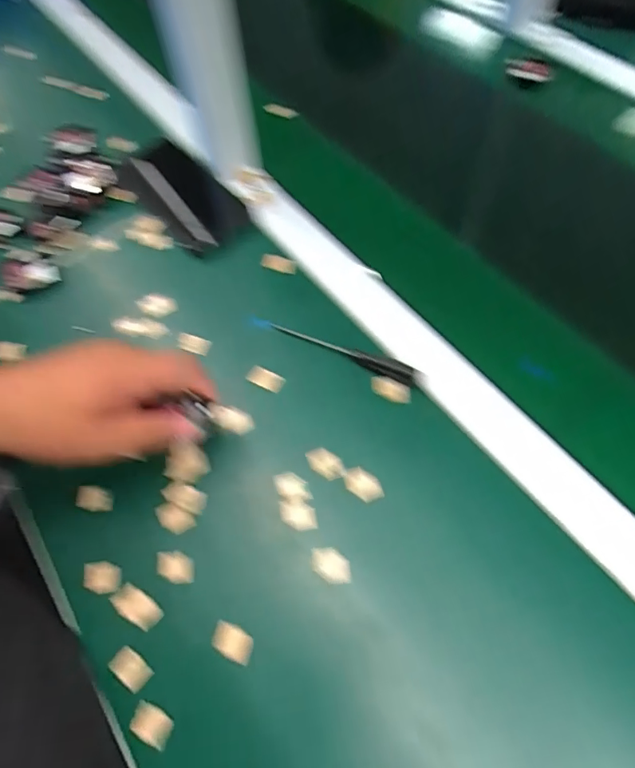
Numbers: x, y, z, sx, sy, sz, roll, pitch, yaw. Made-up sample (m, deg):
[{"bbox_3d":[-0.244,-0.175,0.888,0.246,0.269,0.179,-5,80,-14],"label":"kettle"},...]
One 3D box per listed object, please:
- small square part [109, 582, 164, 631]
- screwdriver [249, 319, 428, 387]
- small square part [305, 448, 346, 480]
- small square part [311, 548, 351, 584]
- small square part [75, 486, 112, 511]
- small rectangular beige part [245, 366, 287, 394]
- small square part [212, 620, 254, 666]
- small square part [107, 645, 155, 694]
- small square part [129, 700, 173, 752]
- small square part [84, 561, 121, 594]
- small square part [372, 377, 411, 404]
[{"bbox_3d":[-0.120,0.147,0.317,0.036,0.004,0.018,29,67,18],"label":"small square part"},{"bbox_3d":[0.013,-0.030,0.395,0.157,0.015,0.013,22,65,15],"label":"screwdriver"},{"bbox_3d":[0.007,0.059,0.356,0.031,0.008,0.016,27,66,17],"label":"small square part"},{"bbox_3d":[0.009,0.123,0.325,0.026,0.007,0.021,0,61,3],"label":"small square part"},{"bbox_3d":[-0.165,0.085,0.356,0.028,0.006,0.016,5,61,6],"label":"small square part"},{"bbox_3d":[-0.043,-0.004,0.397,0.031,0.005,0.015,27,66,17],"label":"small rectangular beige part"},{"bbox_3d":[-0.054,0.164,0.305,0.026,0.005,0.017,19,64,13],"label":"small square part"},{"bbox_3d":[-0.117,0.178,0.300,0.026,0.004,0.016,35,68,20],"label":"small square part"},{"bbox_3d":[-0.099,0.205,0.290,0.025,0.009,0.018,19,64,14],"label":"small square part"},{"bbox_3d":[-0.147,0.132,0.327,0.025,0.004,0.019,-6,61,0],"label":"small square part"},{"bbox_3d":[0.058,0.005,0.383,0.033,0.009,0.013,19,64,13],"label":"small square part"}]

